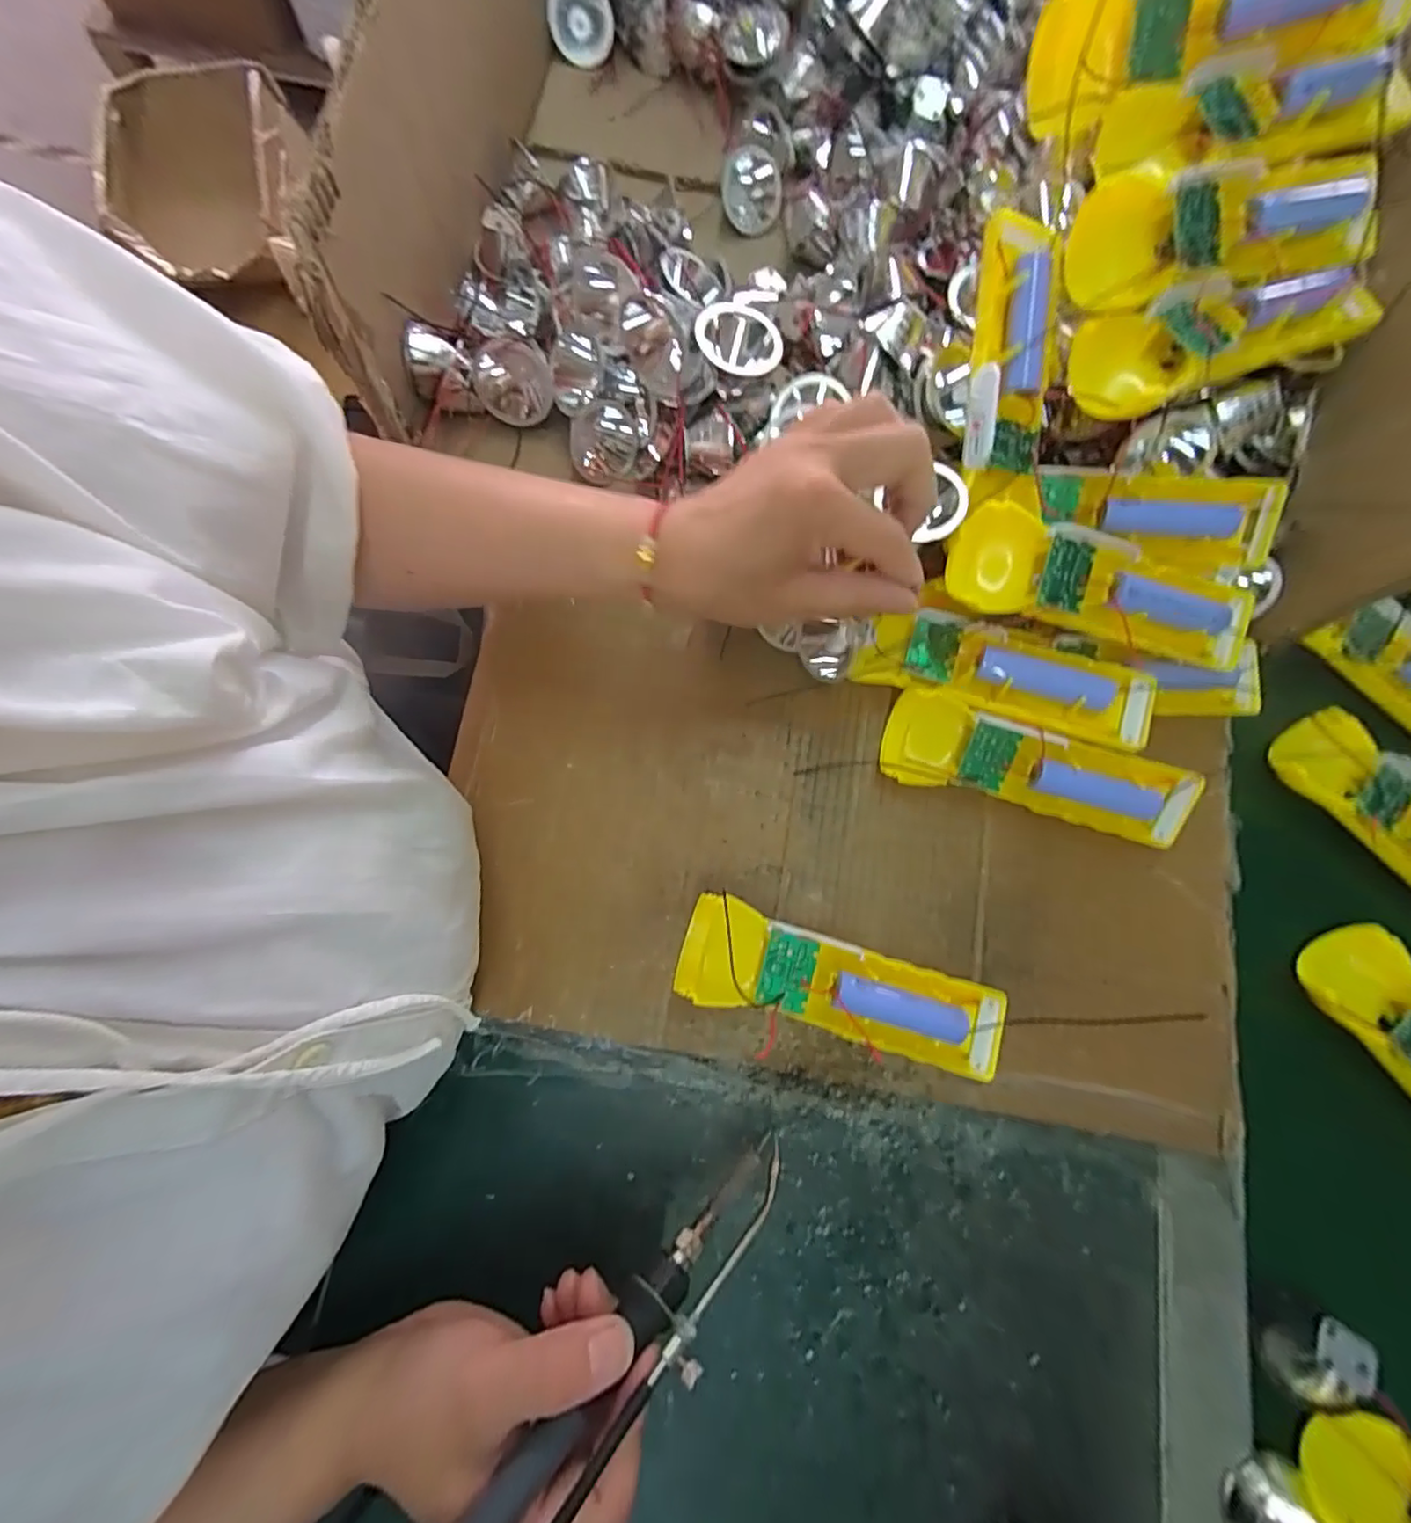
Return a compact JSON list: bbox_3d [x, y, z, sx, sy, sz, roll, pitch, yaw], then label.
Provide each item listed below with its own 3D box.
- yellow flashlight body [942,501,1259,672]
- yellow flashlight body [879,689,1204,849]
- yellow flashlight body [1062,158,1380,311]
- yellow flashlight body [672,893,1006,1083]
[{"bbox_3d":[0.199,-0.085,0.306,0.156,0.030,0.046,16,105,2],"label":"yellow flashlight body"},{"bbox_3d":[0.174,0.004,0.329,0.154,0.029,0.045,18,112,8],"label":"yellow flashlight body"},{"bbox_3d":[0.253,-0.256,0.298,0.153,0.043,0.052,-12,77,-5],"label":"yellow flashlight body"},{"bbox_3d":[0.067,0.111,0.305,0.157,0.030,0.048,15,78,5],"label":"yellow flashlight body"}]

